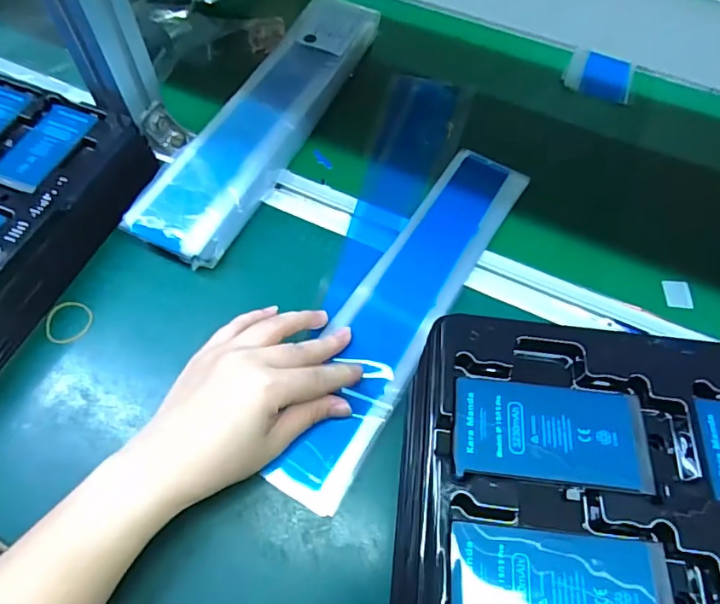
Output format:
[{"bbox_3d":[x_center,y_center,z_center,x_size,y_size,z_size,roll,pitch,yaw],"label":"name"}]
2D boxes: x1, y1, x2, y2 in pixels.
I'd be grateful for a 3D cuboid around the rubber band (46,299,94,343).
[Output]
[{"bbox_3d":[-0.217,0.015,0.372,0.033,0.004,0.034,1,62,-1],"label":"rubber band"}]

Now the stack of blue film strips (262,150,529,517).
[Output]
[{"bbox_3d":[0.040,-0.003,0.385,0.068,0.007,0.326,26,64,12],"label":"stack of blue film strips"}]

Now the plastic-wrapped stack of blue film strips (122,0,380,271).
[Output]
[{"bbox_3d":[-0.079,-0.172,0.461,0.072,0.033,0.335,23,64,10],"label":"plastic-wrapped stack of blue film strips"}]

